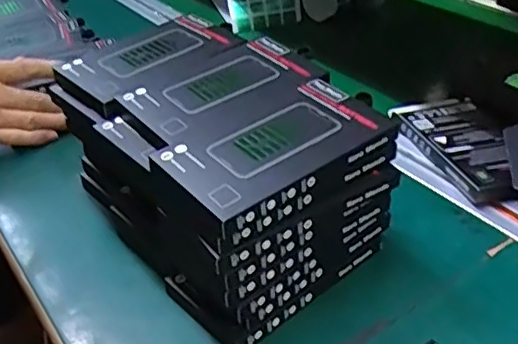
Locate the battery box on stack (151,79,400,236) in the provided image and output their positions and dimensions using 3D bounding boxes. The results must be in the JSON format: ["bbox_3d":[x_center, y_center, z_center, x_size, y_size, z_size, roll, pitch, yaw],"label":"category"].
[{"bbox_3d":[0.012,-0.015,0.380,0.140,0.018,0.074,-25,39,-27],"label":"battery box on stack"}]

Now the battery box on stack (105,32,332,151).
[{"bbox_3d":[-0.022,-0.056,0.446,0.145,0.026,0.081,-25,39,-27],"label":"battery box on stack"}]

